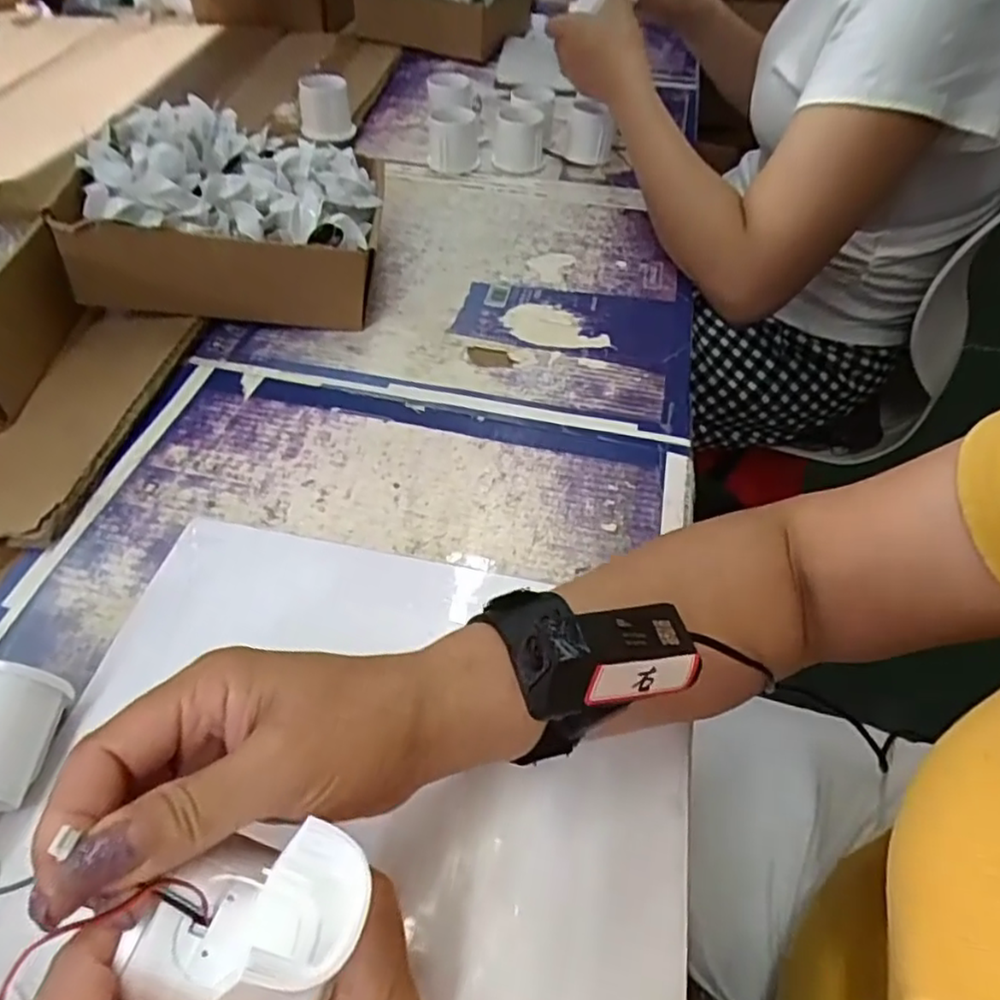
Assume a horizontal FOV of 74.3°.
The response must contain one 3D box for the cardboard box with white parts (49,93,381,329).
[{"bbox_3d":[-0.202,-0.219,0.515,0.208,0.108,0.169,-4,50,-6],"label":"cardboard box with white parts"}]

